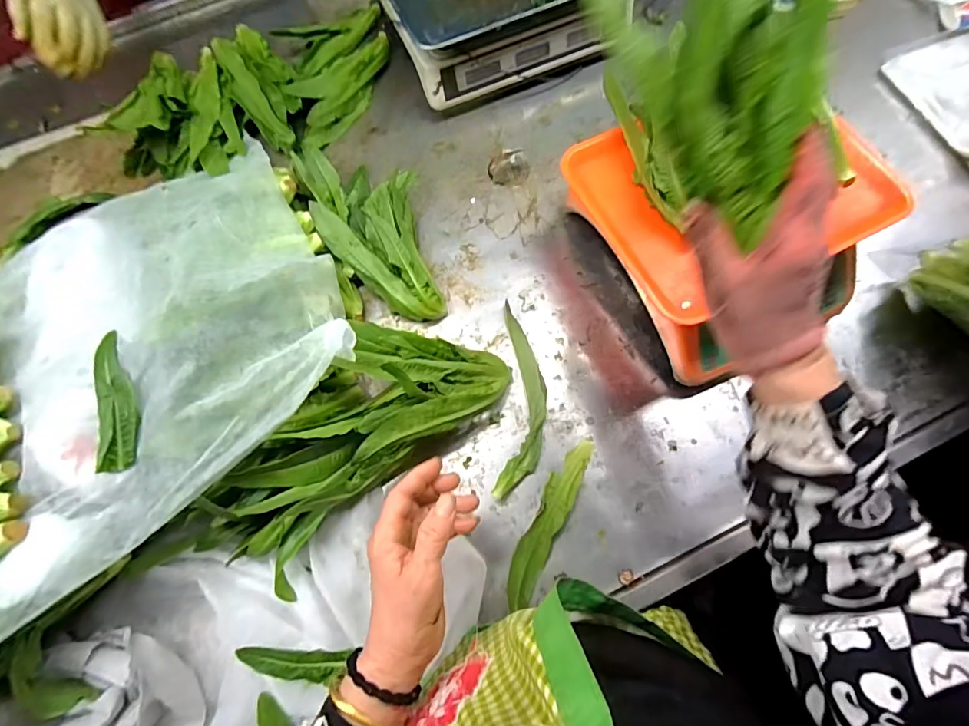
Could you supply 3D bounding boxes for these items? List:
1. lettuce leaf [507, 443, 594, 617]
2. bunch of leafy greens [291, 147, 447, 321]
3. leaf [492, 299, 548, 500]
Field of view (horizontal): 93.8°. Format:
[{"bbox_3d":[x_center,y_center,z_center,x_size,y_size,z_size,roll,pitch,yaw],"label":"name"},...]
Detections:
[{"bbox_3d":[0.069,0.169,0.491,0.034,0.010,0.186,26,75,10],"label":"lettuce leaf"},{"bbox_3d":[-0.138,-0.164,0.573,0.123,0.070,0.245,-18,73,-3],"label":"bunch of leafy greens"},{"bbox_3d":[0.046,0.039,0.529,0.054,0.015,0.224,4,73,3],"label":"leaf"}]

